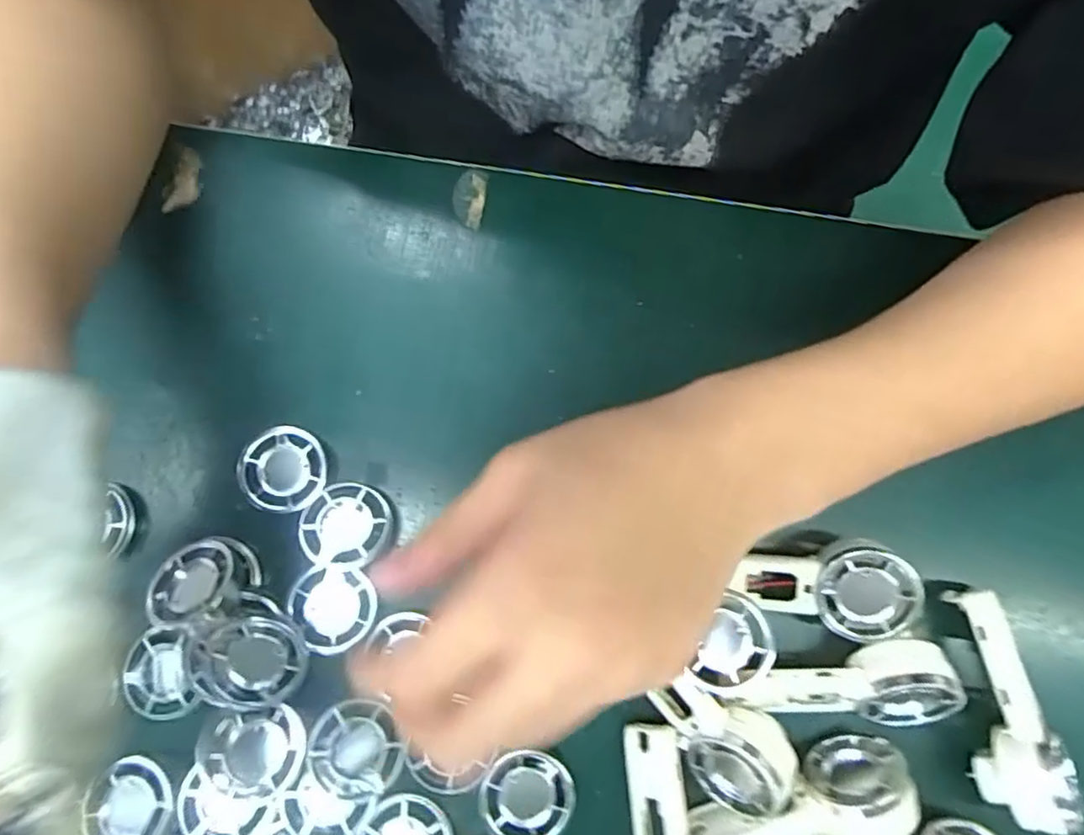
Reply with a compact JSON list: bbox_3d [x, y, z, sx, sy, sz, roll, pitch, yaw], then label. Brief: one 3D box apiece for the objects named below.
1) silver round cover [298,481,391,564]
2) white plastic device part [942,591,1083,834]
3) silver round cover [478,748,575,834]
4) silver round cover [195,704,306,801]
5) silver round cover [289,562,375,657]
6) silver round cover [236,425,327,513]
[{"bbox_3d":[-0.087,0.047,0.281,0.038,0.012,0.036,0,76,2],"label":"silver round cover"},{"bbox_3d":[0.190,0.119,0.262,0.023,0.038,0.087,-3,82,1],"label":"white plastic device part"},{"bbox_3d":[-0.006,0.162,0.265,0.038,0.004,0.037,0,79,2],"label":"silver round cover"},{"bbox_3d":[-0.120,0.138,0.259,0.042,0.009,0.034,-7,82,1],"label":"silver round cover"},{"bbox_3d":[-0.092,0.083,0.277,0.034,0.006,0.038,-32,83,-3],"label":"silver round cover"},{"bbox_3d":[-0.119,0.023,0.290,0.037,0.010,0.039,0,83,1],"label":"silver round cover"}]

